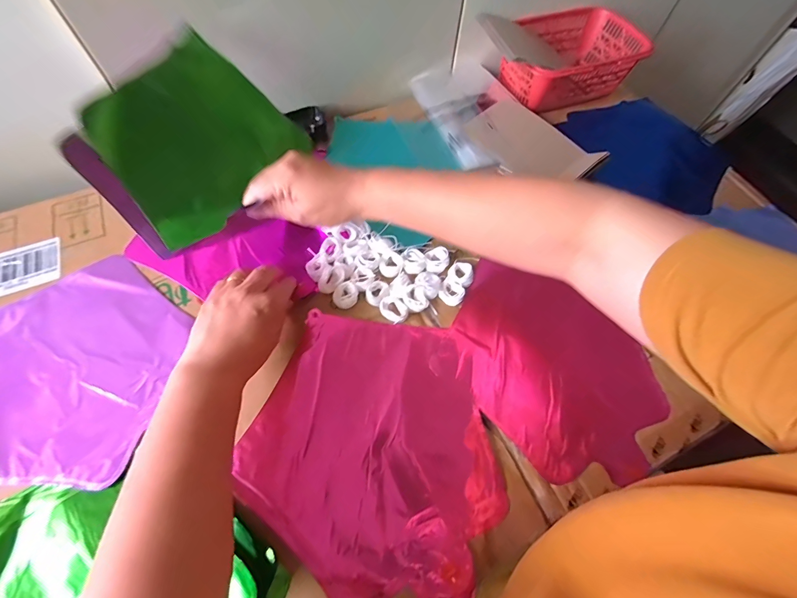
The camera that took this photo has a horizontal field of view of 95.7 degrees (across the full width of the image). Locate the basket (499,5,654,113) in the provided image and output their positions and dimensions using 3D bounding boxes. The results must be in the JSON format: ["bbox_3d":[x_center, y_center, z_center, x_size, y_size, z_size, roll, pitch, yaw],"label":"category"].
[{"bbox_3d":[0.266,-0.372,0.566,0.204,0.074,0.145,-16,65,-10],"label":"basket"}]

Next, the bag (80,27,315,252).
[{"bbox_3d":[-0.209,-0.177,0.392,0.017,0.148,0.219,-1,45,42],"label":"bag"}]

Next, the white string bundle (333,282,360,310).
[{"bbox_3d":[-0.058,-0.004,0.396,0.028,0.014,0.029,1,62,-2],"label":"white string bundle"}]

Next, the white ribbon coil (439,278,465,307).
[{"bbox_3d":[0.059,-0.008,0.402,0.029,0.008,0.026,38,67,17],"label":"white ribbon coil"}]

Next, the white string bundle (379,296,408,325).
[{"bbox_3d":[-0.005,0.012,0.391,0.032,0.012,0.024,41,68,18],"label":"white string bundle"}]

